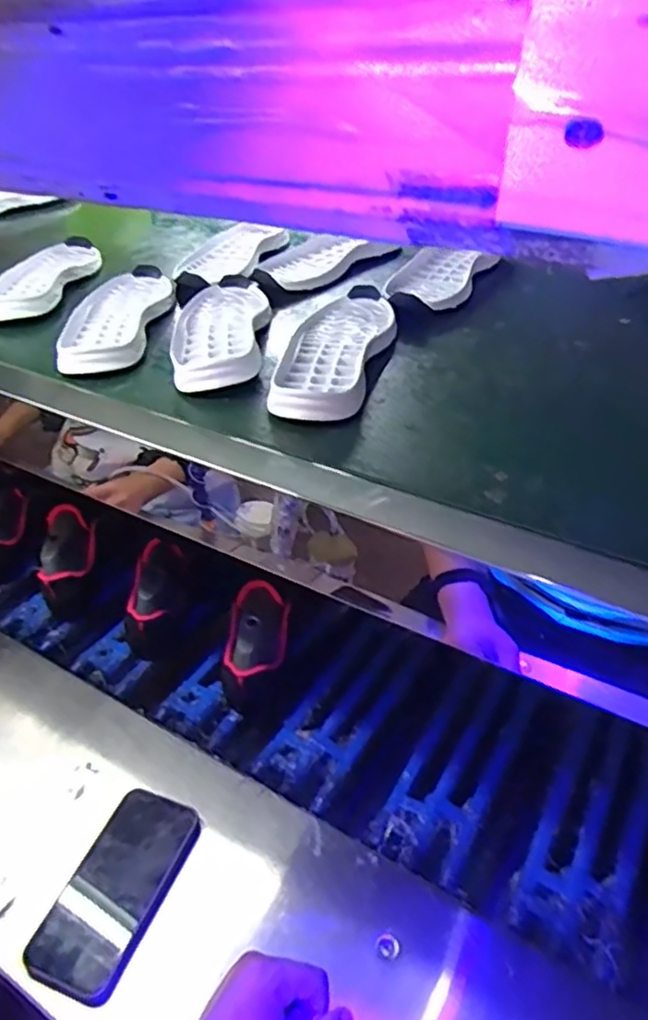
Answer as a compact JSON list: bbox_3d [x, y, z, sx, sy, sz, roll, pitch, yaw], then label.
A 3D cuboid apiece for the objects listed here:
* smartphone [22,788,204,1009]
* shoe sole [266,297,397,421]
[{"bbox_3d":[-0.180,0.327,0.591,0.082,0.015,0.167,8,41,19],"label":"smartphone"},{"bbox_3d":[0.013,-0.165,0.687,0.097,0.023,0.272,6,37,9],"label":"shoe sole"}]

